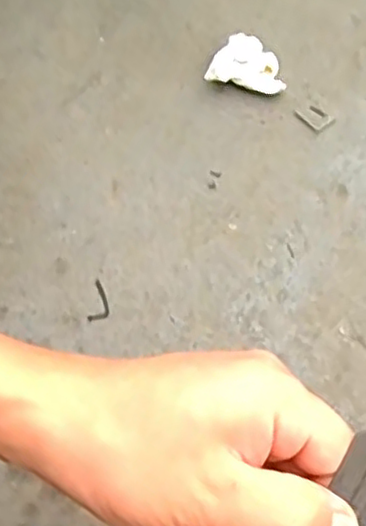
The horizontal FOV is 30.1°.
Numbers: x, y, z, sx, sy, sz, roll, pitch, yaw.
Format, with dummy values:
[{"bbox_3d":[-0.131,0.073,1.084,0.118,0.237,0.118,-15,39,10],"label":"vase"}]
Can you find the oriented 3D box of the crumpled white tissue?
[{"bbox_3d":[0.060,-0.183,0.633,0.069,0.028,0.049,9,66,5],"label":"crumpled white tissue"}]

